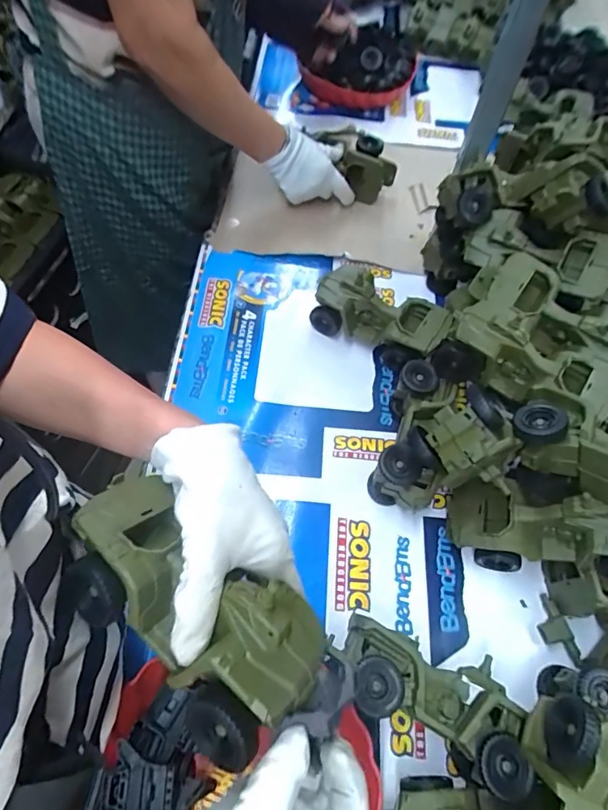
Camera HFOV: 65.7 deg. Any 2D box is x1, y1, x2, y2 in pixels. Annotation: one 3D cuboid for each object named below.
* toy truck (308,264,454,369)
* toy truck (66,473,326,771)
[{"bbox_3d":[0.100,-0.114,0.622,0.170,0.078,0.079,29,64,13],"label":"toy truck"},{"bbox_3d":[-0.075,0.123,0.291,0.171,0.057,0.092,35,65,16],"label":"toy truck"}]

